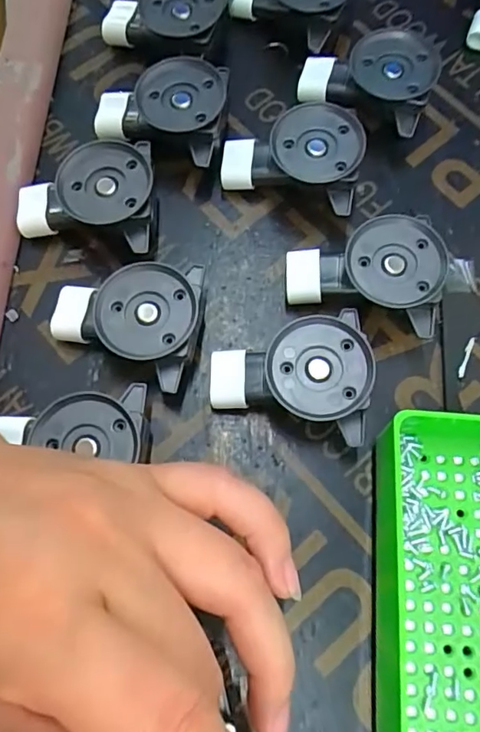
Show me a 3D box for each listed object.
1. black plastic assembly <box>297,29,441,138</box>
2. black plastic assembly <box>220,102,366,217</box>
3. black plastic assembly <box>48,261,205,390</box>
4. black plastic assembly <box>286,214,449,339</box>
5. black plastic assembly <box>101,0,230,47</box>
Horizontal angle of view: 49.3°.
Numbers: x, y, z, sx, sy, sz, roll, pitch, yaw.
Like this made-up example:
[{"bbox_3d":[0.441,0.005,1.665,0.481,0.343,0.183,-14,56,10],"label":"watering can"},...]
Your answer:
[{"bbox_3d":[0.065,-0.147,0.268,0.065,0.031,0.042,31,75,9],"label":"black plastic assembly"},{"bbox_3d":[0.026,-0.100,0.251,0.066,0.031,0.042,24,74,7],"label":"black plastic assembly"},{"bbox_3d":[-0.050,-0.018,0.224,0.065,0.030,0.044,8,73,2],"label":"black plastic assembly"},{"bbox_3d":[0.057,-0.044,0.235,0.067,0.029,0.043,18,73,5],"label":"black plastic assembly"},{"bbox_3d":[-0.042,-0.181,0.272,0.064,0.027,0.043,11,73,3],"label":"black plastic assembly"}]

